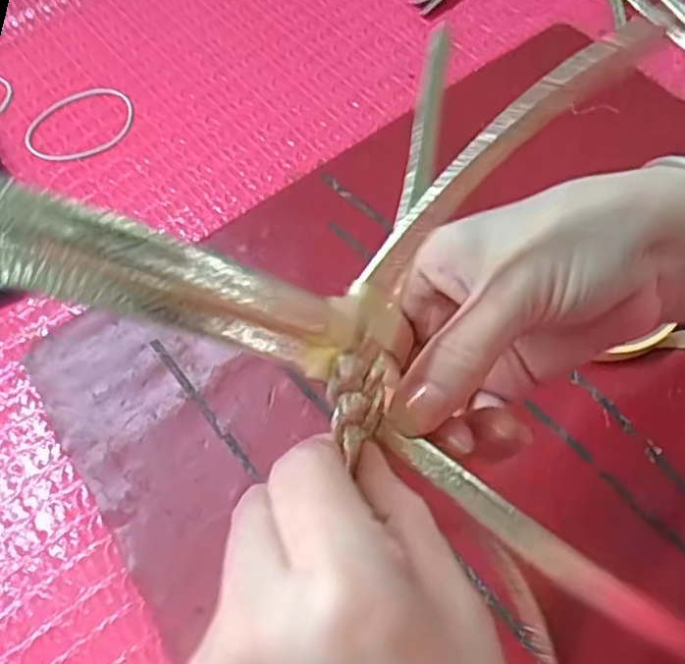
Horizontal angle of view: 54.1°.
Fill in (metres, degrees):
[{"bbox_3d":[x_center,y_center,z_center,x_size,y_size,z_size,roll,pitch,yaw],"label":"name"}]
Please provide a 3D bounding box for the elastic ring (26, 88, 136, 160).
[{"bbox_3d":[-0.178,-0.140,0.454,0.073,0.004,0.061,-11,62,-1],"label":"elastic ring"}]

